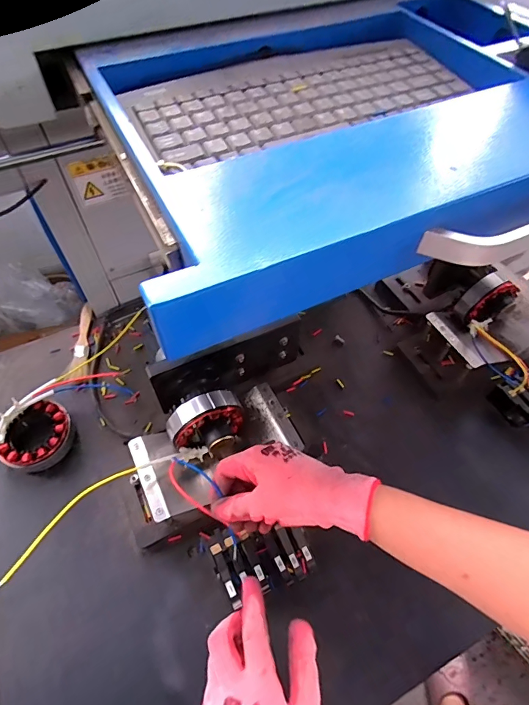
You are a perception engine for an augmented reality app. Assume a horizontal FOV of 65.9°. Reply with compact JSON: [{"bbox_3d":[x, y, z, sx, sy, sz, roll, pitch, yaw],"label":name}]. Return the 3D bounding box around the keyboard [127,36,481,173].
[{"bbox_3d":[0.030,-0.228,0.353,0.287,0.013,0.120,-24,59,-15],"label":"keyboard"}]

